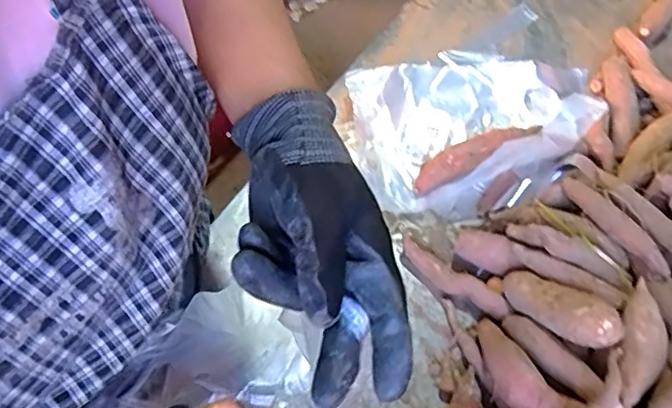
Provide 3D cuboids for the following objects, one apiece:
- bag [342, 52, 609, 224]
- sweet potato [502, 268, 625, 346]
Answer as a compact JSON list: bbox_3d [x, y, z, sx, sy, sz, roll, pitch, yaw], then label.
[{"bbox_3d":[0.169,-0.102,0.678,0.302,0.043,0.223,-20,61,-14],"label":"bag"},{"bbox_3d":[0.195,0.091,0.526,0.036,0.030,0.115,-33,30,-20],"label":"sweet potato"}]

